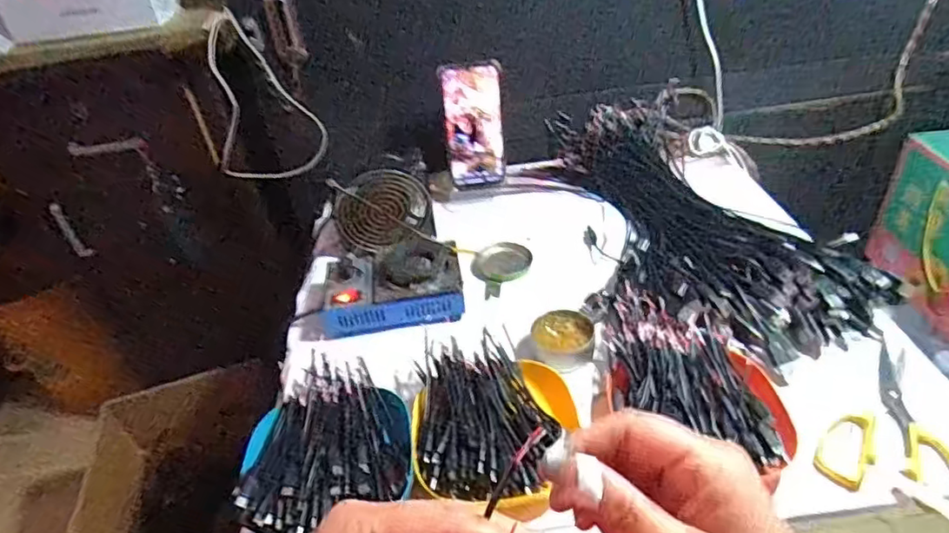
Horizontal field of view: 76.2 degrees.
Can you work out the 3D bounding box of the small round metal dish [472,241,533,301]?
[{"bbox_3d":[0.029,0.003,0.714,0.066,0.010,0.088,5,41,15],"label":"small round metal dish"}]

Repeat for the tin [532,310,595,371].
[{"bbox_3d":[0.089,0.074,0.601,0.059,0.028,0.056,-4,39,3],"label":"tin"}]

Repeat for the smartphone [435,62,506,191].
[{"bbox_3d":[0.001,-0.185,0.803,0.076,0.166,0.005,-5,26,-1],"label":"smartphone"}]

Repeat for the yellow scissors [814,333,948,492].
[{"bbox_3d":[0.341,0.119,0.508,0.099,0.015,0.165,9,41,18],"label":"yellow scissors"}]

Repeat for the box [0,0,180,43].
[{"bbox_3d":[-0.474,-0.324,0.747,0.191,0.055,0.061,-11,39,-5],"label":"box"}]

